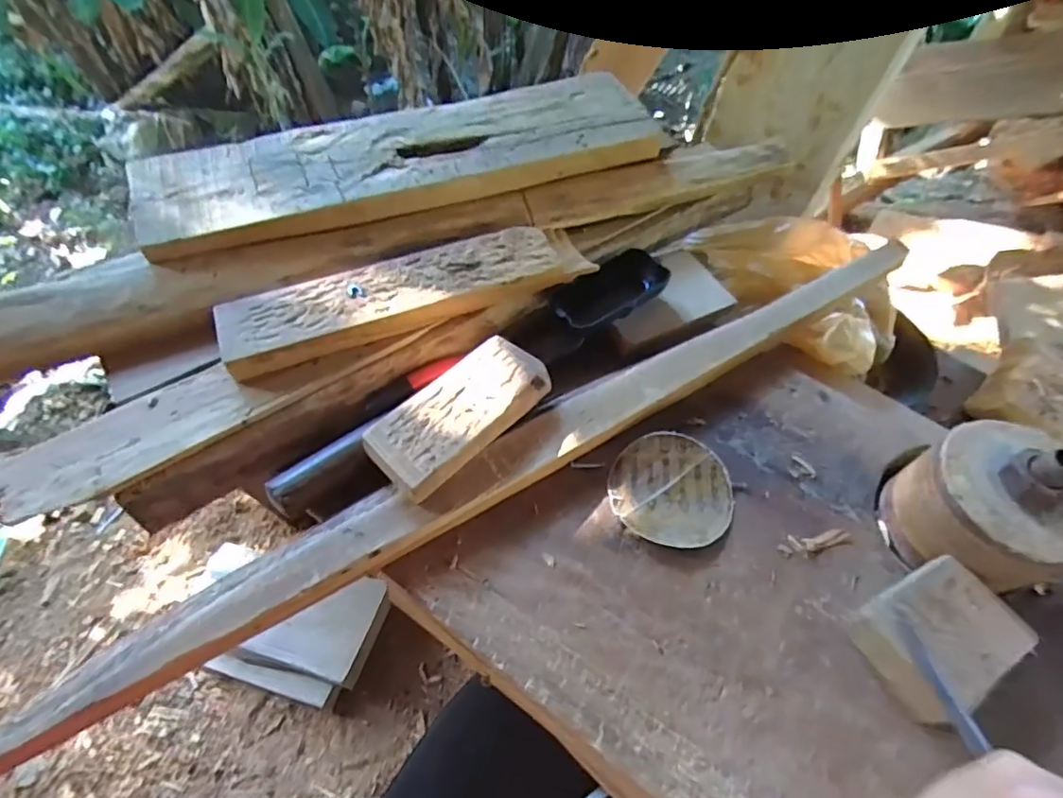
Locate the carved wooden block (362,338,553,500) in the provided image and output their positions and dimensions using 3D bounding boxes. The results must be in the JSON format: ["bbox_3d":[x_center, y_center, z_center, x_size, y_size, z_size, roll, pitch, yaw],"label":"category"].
[{"bbox_3d":[-0.052,0.010,0.418,0.061,0.026,0.138,41,64,20],"label":"carved wooden block"}]

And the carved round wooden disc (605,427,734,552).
[{"bbox_3d":[0.106,0.067,0.424,0.090,0.014,0.083,2,58,-2],"label":"carved round wooden disc"}]

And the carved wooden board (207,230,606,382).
[{"bbox_3d":[-0.096,-0.091,0.461,0.292,0.023,0.070,-19,61,-14],"label":"carved wooden board"}]

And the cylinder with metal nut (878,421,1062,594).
[{"bbox_3d":[0.312,0.070,0.380,0.088,0.093,0.095,2,58,-2],"label":"cylinder with metal nut"}]

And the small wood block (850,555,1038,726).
[{"bbox_3d":[0.259,0.150,0.360,0.085,0.039,0.068,-27,64,-19],"label":"small wood block"}]

